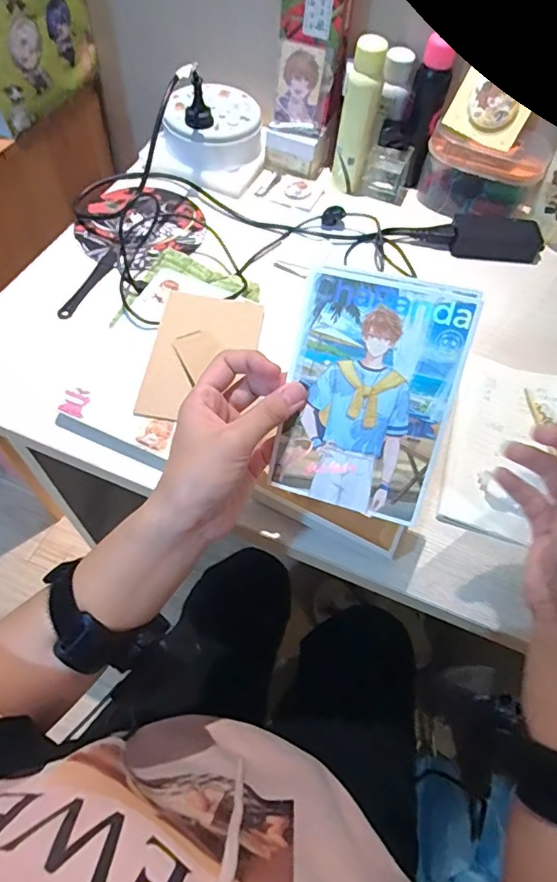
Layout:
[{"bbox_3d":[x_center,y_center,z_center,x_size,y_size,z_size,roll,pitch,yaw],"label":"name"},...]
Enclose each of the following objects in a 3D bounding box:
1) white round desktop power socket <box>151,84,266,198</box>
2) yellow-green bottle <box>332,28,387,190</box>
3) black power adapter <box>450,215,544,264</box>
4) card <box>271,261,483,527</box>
[{"bbox_3d":[-0.089,-0.413,0.675,0.136,0.070,0.125,2,59,-3],"label":"white round desktop power socket"},{"bbox_3d":[0.100,-0.404,0.628,0.044,0.167,0.035,14,59,4],"label":"yellow-green bottle"},{"bbox_3d":[0.280,-0.258,0.638,0.118,0.033,0.050,8,58,0],"label":"black power adapter"},{"bbox_3d":[0.056,-0.025,0.308,0.098,0.145,0.004,15,17,11],"label":"card"}]

